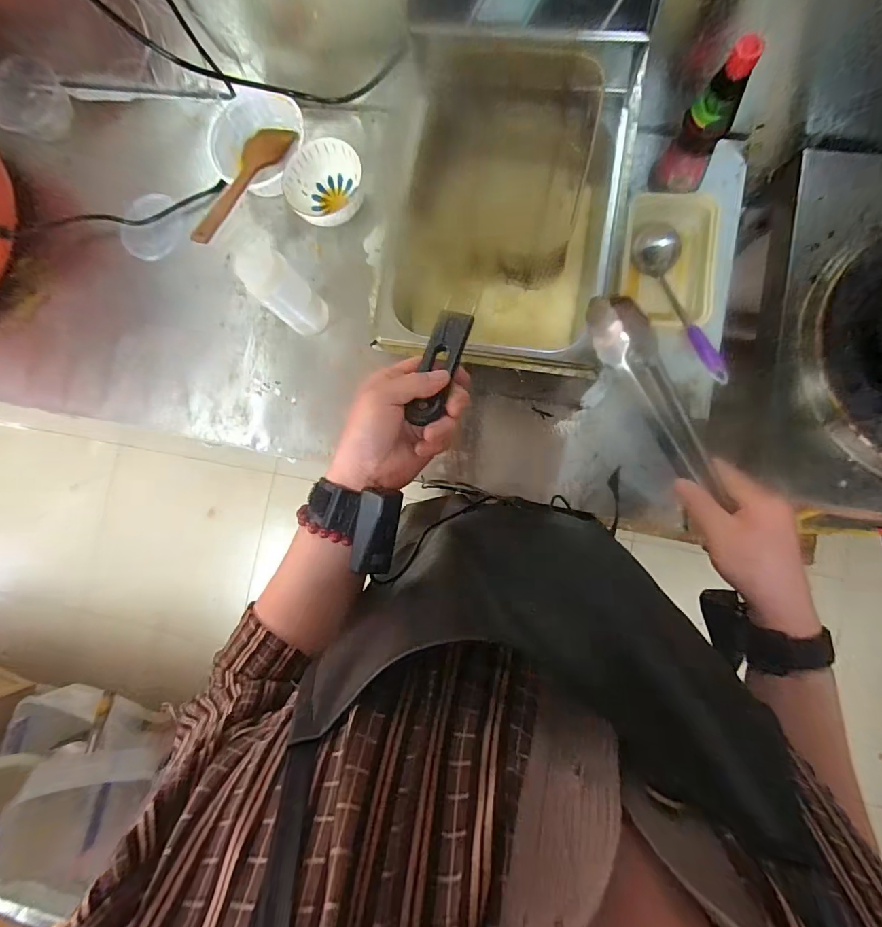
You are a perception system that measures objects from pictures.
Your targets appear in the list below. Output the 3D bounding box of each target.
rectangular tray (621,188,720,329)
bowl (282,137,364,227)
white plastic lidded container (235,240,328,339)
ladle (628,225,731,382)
[{"bbox_3d":[0.325,-0.290,0.640,0.122,0.062,0.180,8,85,6],"label":"rectangular tray"},{"bbox_3d":[-0.184,-0.444,0.717,0.122,0.068,0.126,-1,85,6],"label":"bowl"},{"bbox_3d":[-0.225,-0.246,0.637,0.049,0.201,0.064,44,90,8],"label":"white plastic lidded container"},{"bbox_3d":[0.331,-0.222,0.615,0.060,0.052,0.262,-8,66,5],"label":"ladle"}]

